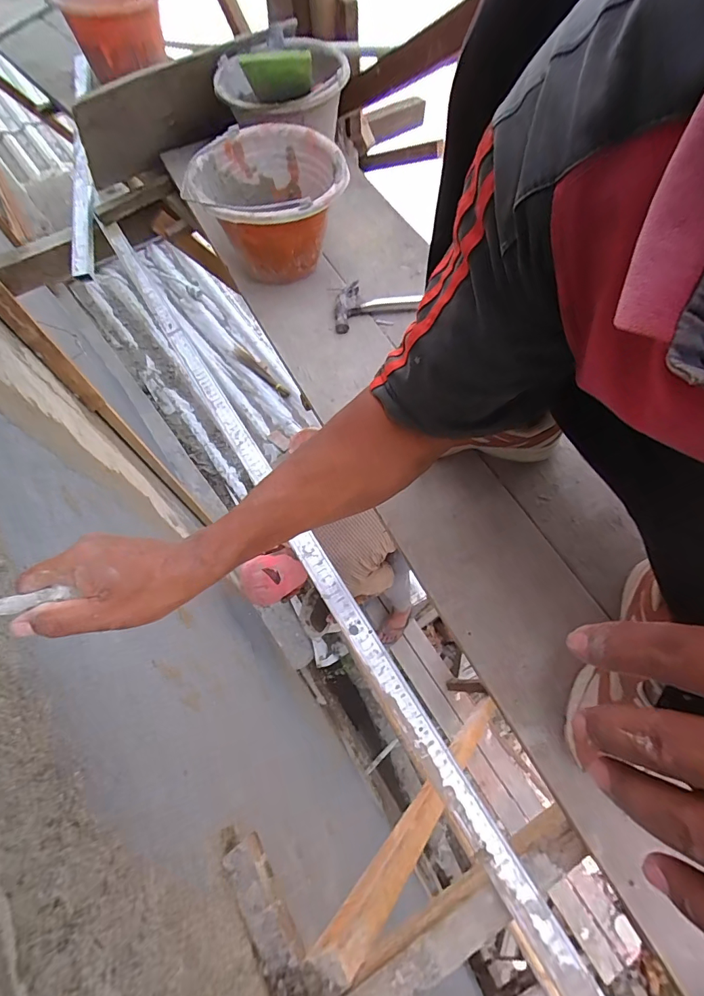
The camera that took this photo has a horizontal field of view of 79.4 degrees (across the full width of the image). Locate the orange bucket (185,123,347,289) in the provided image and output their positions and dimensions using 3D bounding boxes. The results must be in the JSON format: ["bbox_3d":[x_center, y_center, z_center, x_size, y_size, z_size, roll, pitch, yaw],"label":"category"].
[{"bbox_3d":[-0.138,-0.528,0.776,0.244,0.164,0.272,0,65,2],"label":"orange bucket"}]

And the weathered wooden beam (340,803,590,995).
[{"bbox_3d":[0.096,0.473,0.458,0.368,0.048,0.043,-30,68,-11],"label":"weathered wooden beam"}]

